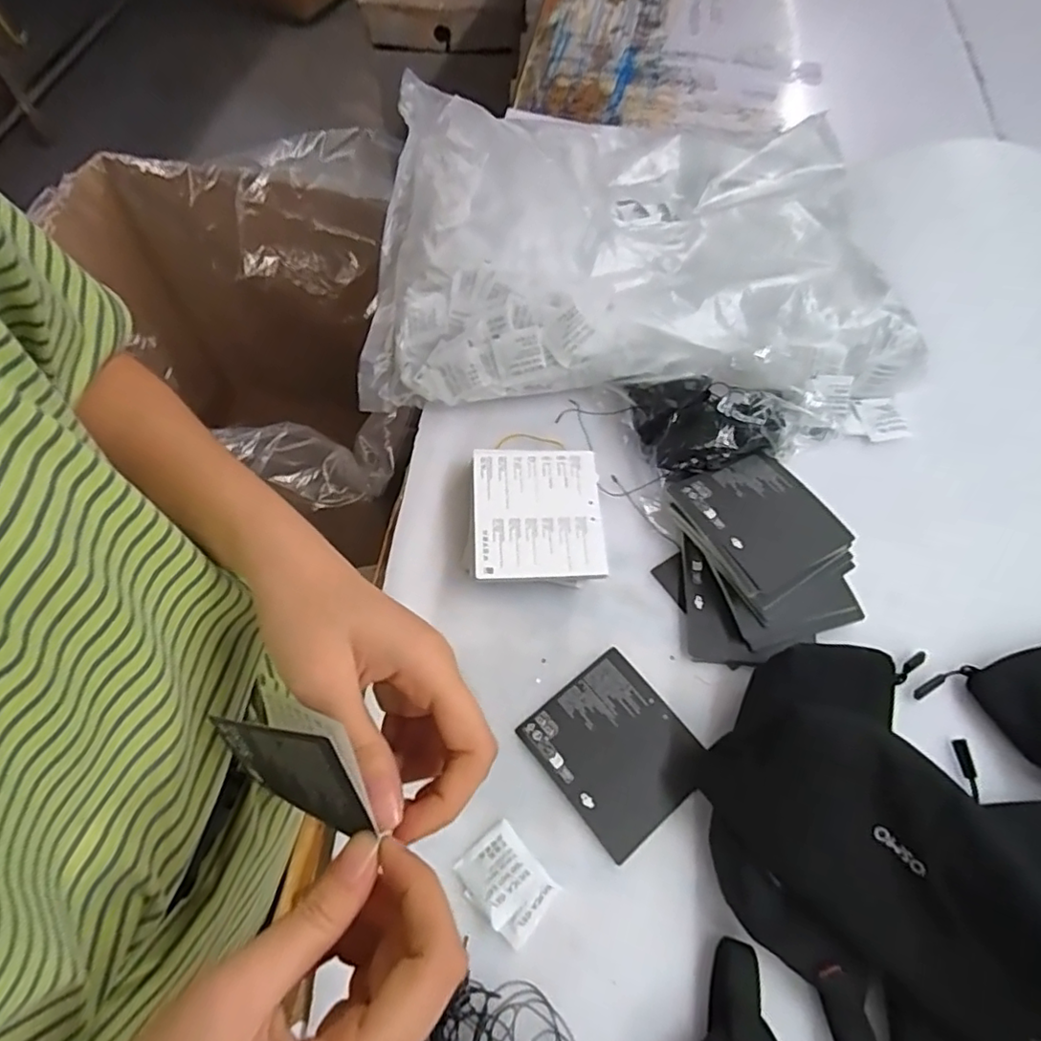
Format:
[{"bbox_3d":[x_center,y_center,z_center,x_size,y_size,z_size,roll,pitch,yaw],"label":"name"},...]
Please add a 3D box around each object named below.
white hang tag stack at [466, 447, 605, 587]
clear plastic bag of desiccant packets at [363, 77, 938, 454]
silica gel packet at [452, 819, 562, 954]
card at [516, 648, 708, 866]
[{"bbox_3d":[0.010,-0.001,0.444,0.092,0.028,0.101,0,62,-3],"label":"white hang tag stack"},{"bbox_3d":[0.106,-0.256,0.558,0.460,0.080,0.354,4,62,-1],"label":"clear plastic bag of desiccant packets"},{"bbox_3d":[-0.007,0.206,0.346,0.040,0.010,0.053,-38,70,-20],"label":"silica gel packet"},{"bbox_3d":[0.061,0.145,0.389,0.089,0.005,0.098,-35,69,-19],"label":"card"}]

